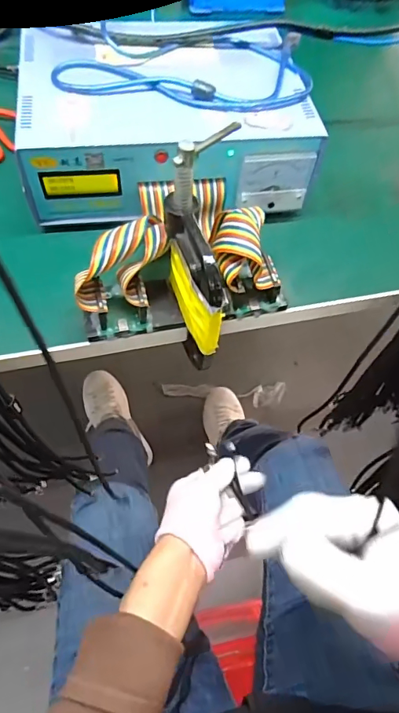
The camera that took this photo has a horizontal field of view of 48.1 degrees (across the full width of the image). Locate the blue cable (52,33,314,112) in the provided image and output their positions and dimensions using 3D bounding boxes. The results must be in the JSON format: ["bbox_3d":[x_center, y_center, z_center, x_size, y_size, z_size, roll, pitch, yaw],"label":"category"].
[{"bbox_3d":[-0.013,-0.258,0.400,0.226,0.015,0.117,-7,62,-7],"label":"blue cable"}]

